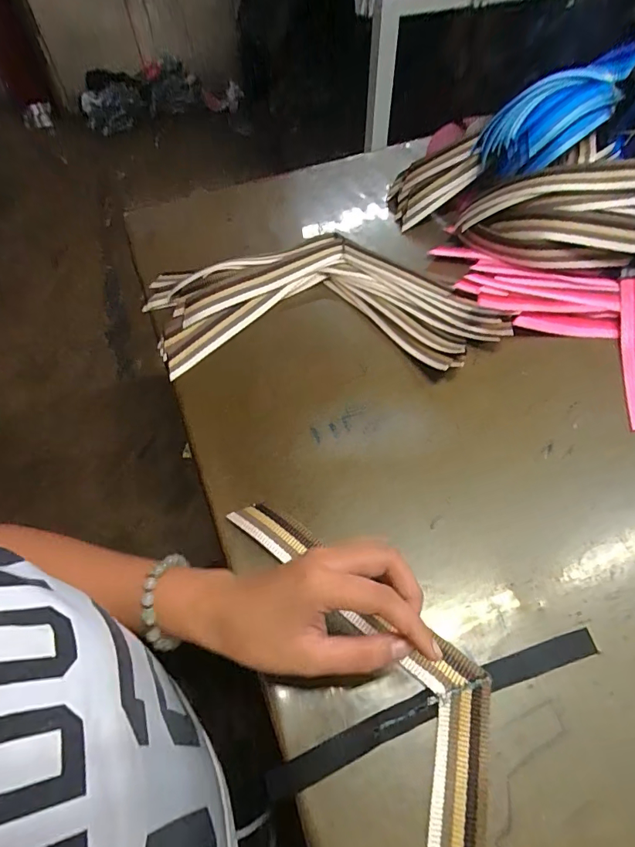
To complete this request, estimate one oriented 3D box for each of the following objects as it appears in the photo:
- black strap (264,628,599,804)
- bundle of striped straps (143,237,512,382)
[{"bbox_3d":[0.078,0.180,0.287,0.228,0.005,0.018,-18,59,-9],"label":"black strap"},{"bbox_3d":[-0.002,-0.122,0.466,0.355,0.027,0.167,0,58,3],"label":"bundle of striped straps"}]

